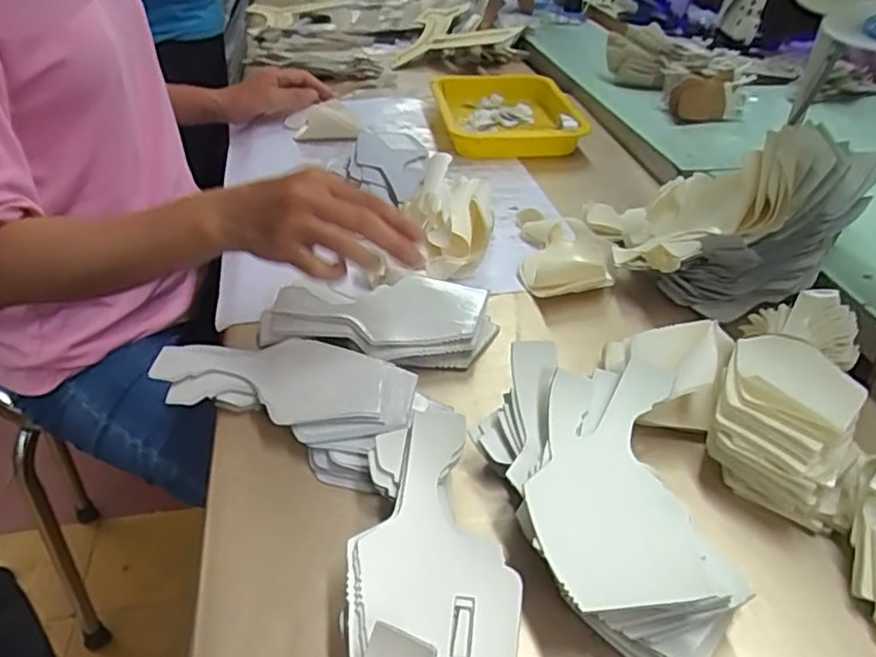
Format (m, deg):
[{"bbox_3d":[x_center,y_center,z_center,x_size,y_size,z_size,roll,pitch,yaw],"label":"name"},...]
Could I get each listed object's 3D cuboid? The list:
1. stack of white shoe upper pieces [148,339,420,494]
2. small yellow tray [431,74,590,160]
[{"bbox_3d":[-0.114,0.046,0.515,0.201,0.036,0.106,19,41,19],"label":"stack of white shoe upper pieces"},{"bbox_3d":[0.099,-0.317,0.966,0.188,0.042,0.253,-3,38,-8],"label":"small yellow tray"}]

